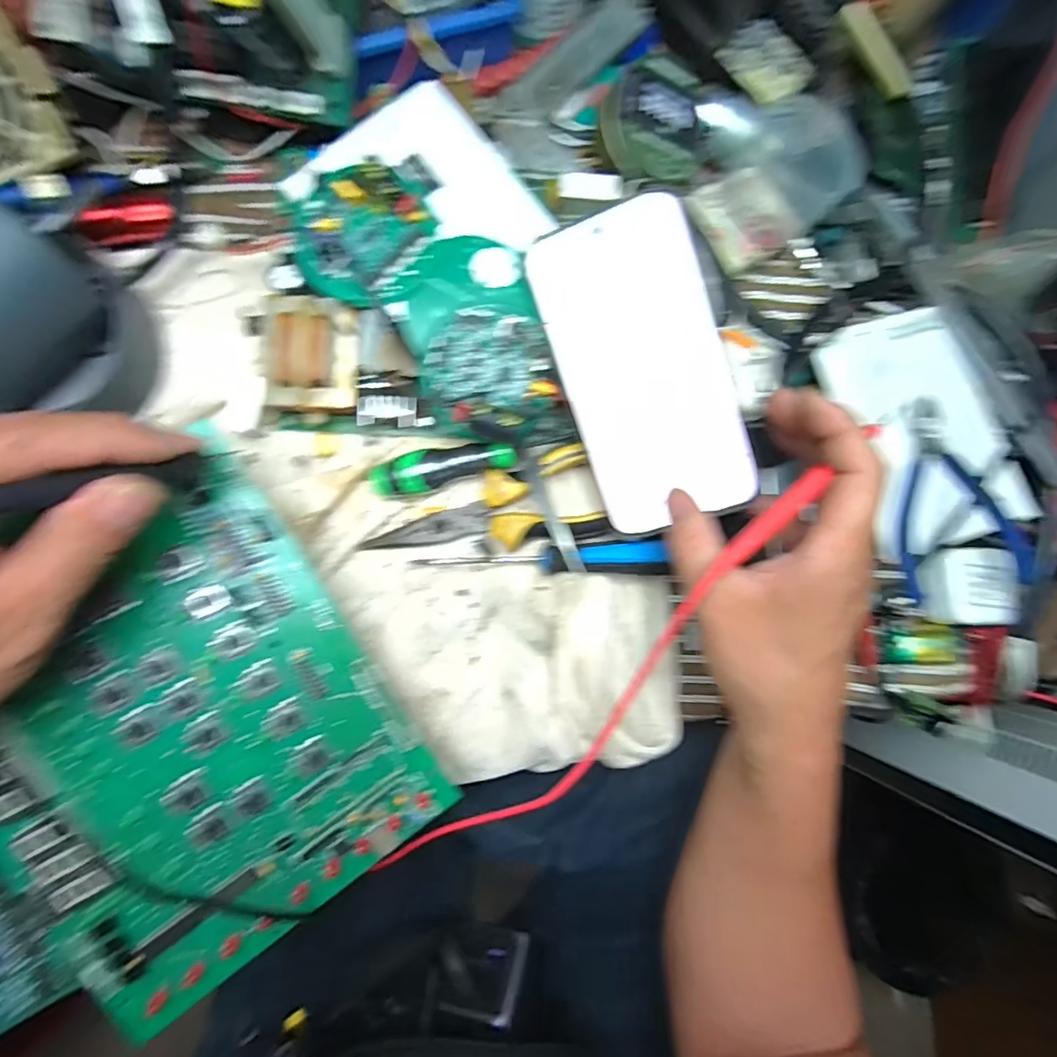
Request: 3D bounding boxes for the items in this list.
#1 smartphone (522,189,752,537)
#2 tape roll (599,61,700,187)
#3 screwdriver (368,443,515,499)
[{"bbox_3d":[0.059,-0.080,0.278,0.080,0.007,0.156,-17,98,16],"label":"smartphone"},{"bbox_3d":[0.077,-0.240,0.324,0.065,0.021,0.061,-31,112,-13],"label":"tape roll"},{"bbox_3d":[-0.049,-0.035,0.309,0.080,0.022,0.022,-16,89,-8],"label":"screwdriver"}]

